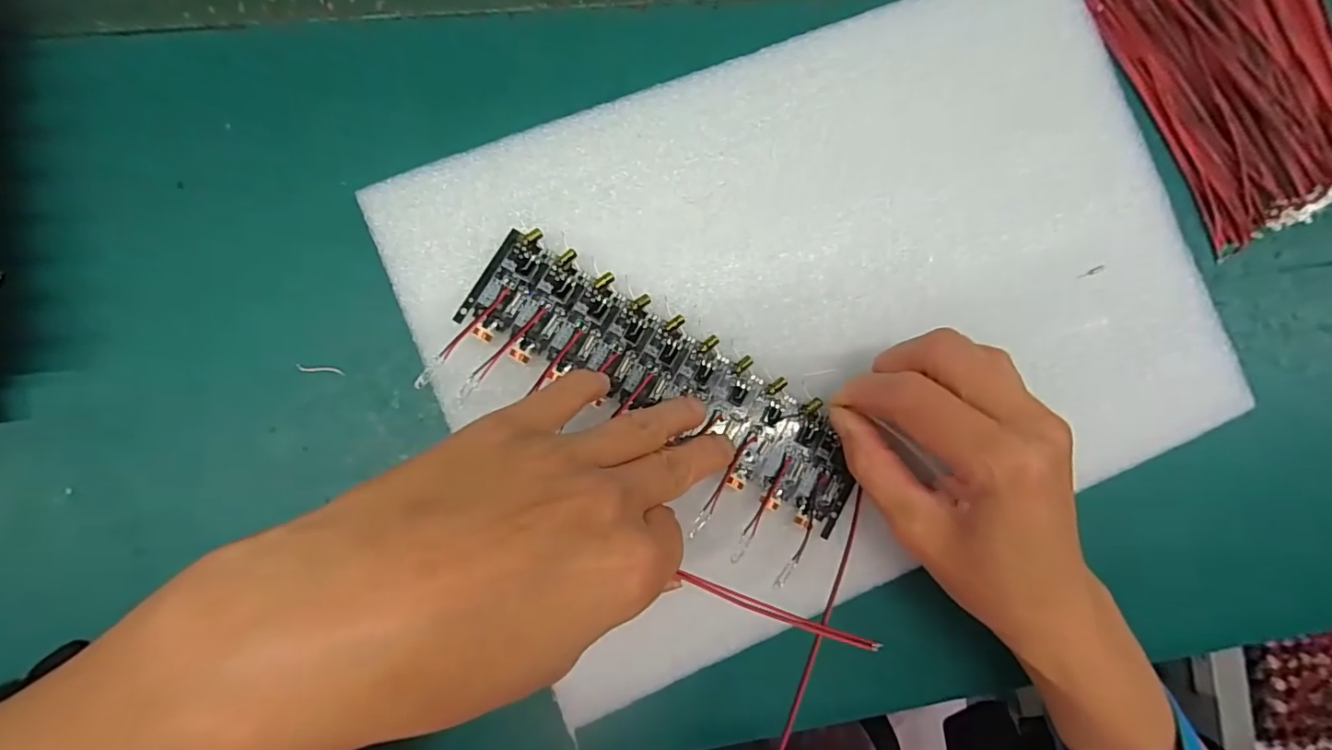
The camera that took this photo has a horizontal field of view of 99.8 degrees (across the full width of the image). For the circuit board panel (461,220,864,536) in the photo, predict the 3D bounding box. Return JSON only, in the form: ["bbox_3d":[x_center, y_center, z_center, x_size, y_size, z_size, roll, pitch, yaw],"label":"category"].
[{"bbox_3d":[0.002,0.003,0.215,0.161,0.007,0.044,31,87,-3],"label":"circuit board panel"}]

